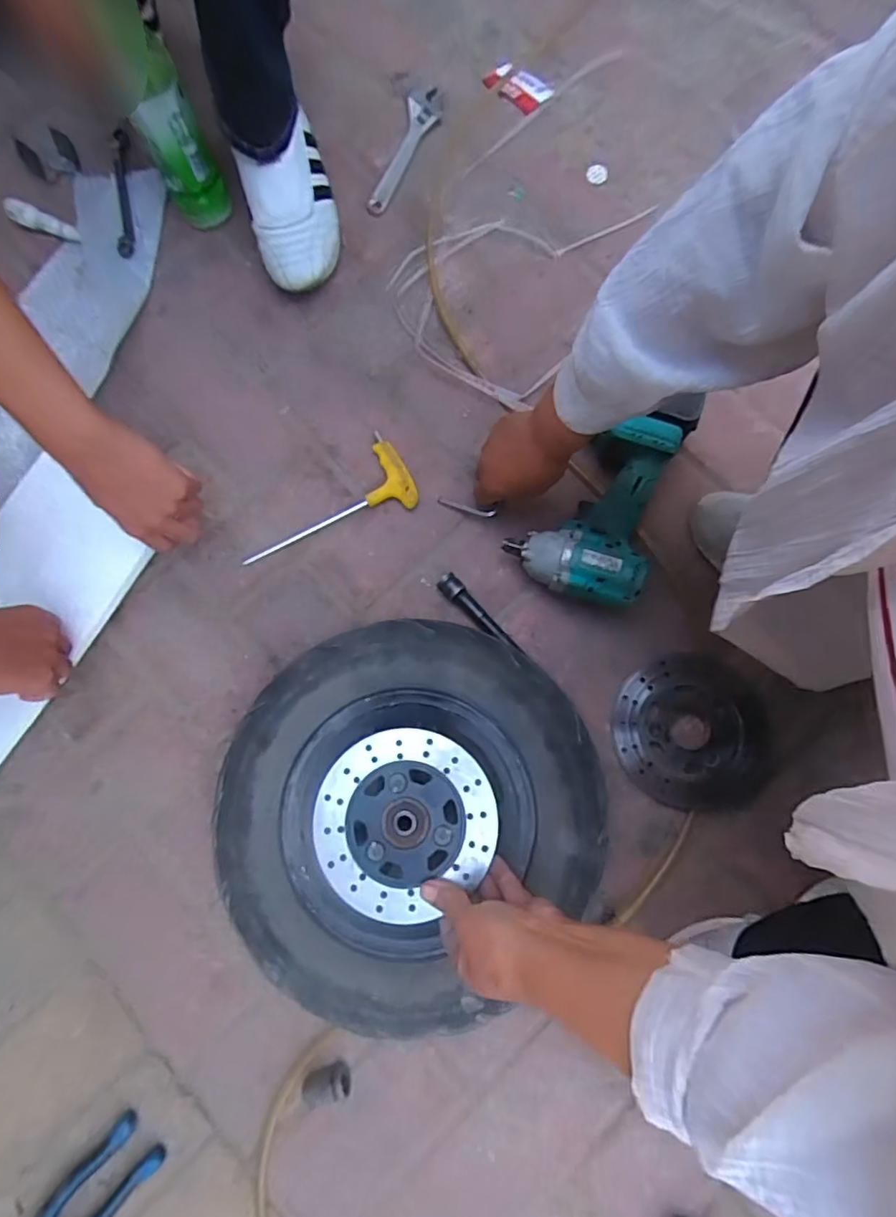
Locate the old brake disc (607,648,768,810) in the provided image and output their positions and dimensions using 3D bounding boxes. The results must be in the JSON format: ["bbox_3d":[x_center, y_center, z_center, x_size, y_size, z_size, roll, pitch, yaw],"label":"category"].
[{"bbox_3d":[0.251,0.124,0.552,0.158,0.013,0.148,0,79,0],"label":"old brake disc"}]

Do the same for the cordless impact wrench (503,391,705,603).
[{"bbox_3d":[0.157,-0.112,0.574,0.130,0.068,0.206,21,80,3],"label":"cordless impact wrench"}]

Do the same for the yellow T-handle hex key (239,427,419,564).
[{"bbox_3d":[-0.141,-0.127,0.604,0.201,0.017,0.091,-20,80,-3],"label":"yellow T-handle hex key"}]

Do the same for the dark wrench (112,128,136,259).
[{"bbox_3d":[-0.404,-0.511,0.668,0.024,0.016,0.168,-8,80,-1],"label":"dark wrench"}]

